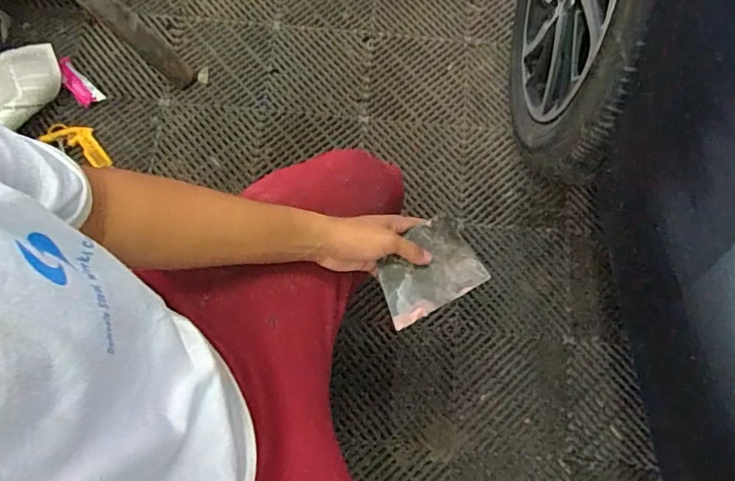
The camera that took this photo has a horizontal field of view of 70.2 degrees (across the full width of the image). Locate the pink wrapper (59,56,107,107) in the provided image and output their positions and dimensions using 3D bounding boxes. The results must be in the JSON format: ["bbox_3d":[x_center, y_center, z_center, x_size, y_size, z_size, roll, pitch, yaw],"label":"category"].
[{"bbox_3d":[-0.574,-0.311,1.034,0.045,0.018,0.109,-40,95,-10],"label":"pink wrapper"}]

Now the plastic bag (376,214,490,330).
[{"bbox_3d":[0.073,0.033,0.632,0.137,0.008,0.096,-25,85,-25],"label":"plastic bag"}]

